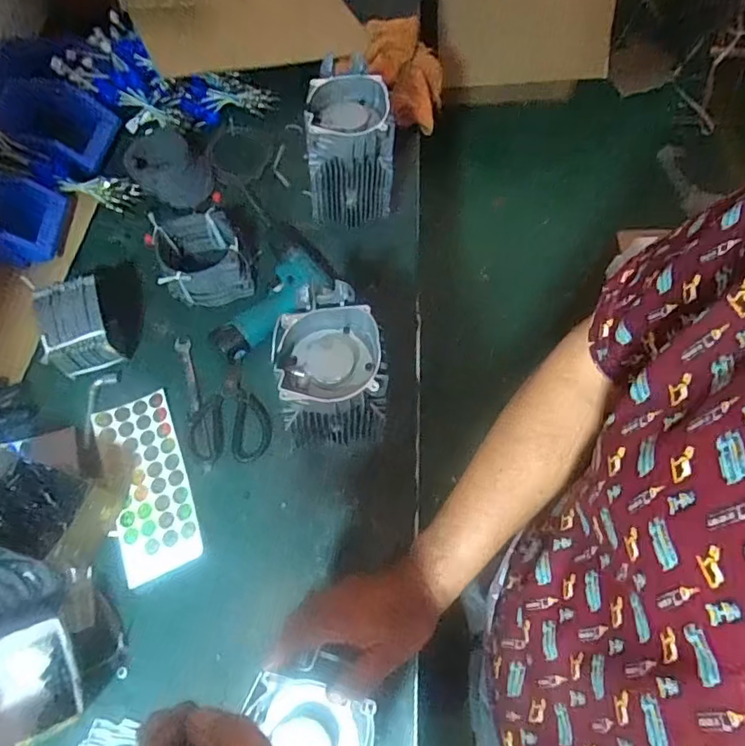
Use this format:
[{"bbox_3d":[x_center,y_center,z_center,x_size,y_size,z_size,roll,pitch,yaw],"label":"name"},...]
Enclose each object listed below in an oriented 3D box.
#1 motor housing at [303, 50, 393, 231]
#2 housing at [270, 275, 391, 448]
[{"bbox_3d":[-0.033,-0.320,0.805,0.126,0.223,0.105,-2,67,2],"label":"motor housing"},{"bbox_3d":[-0.049,0.008,0.667,0.125,0.210,0.128,-6,67,0],"label":"housing"}]

